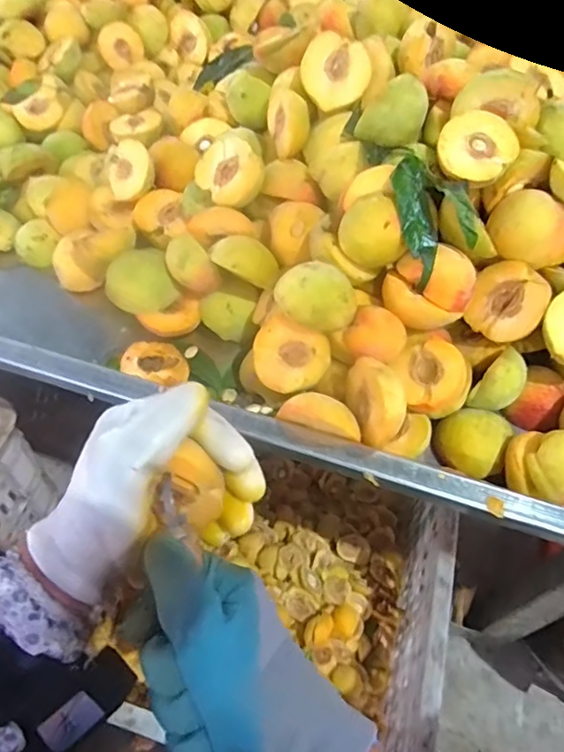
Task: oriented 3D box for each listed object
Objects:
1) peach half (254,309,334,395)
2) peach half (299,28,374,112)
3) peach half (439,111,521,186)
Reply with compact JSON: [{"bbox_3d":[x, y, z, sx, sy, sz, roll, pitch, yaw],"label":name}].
[{"bbox_3d":[0.007,-0.016,0.426,0.059,0.029,0.055,1,94,11],"label":"peach half"},{"bbox_3d":[0.048,-0.273,0.490,0.061,0.031,0.068,22,89,4],"label":"peach half"},{"bbox_3d":[0.156,-0.182,0.434,0.059,0.029,0.057,0,95,3],"label":"peach half"}]

